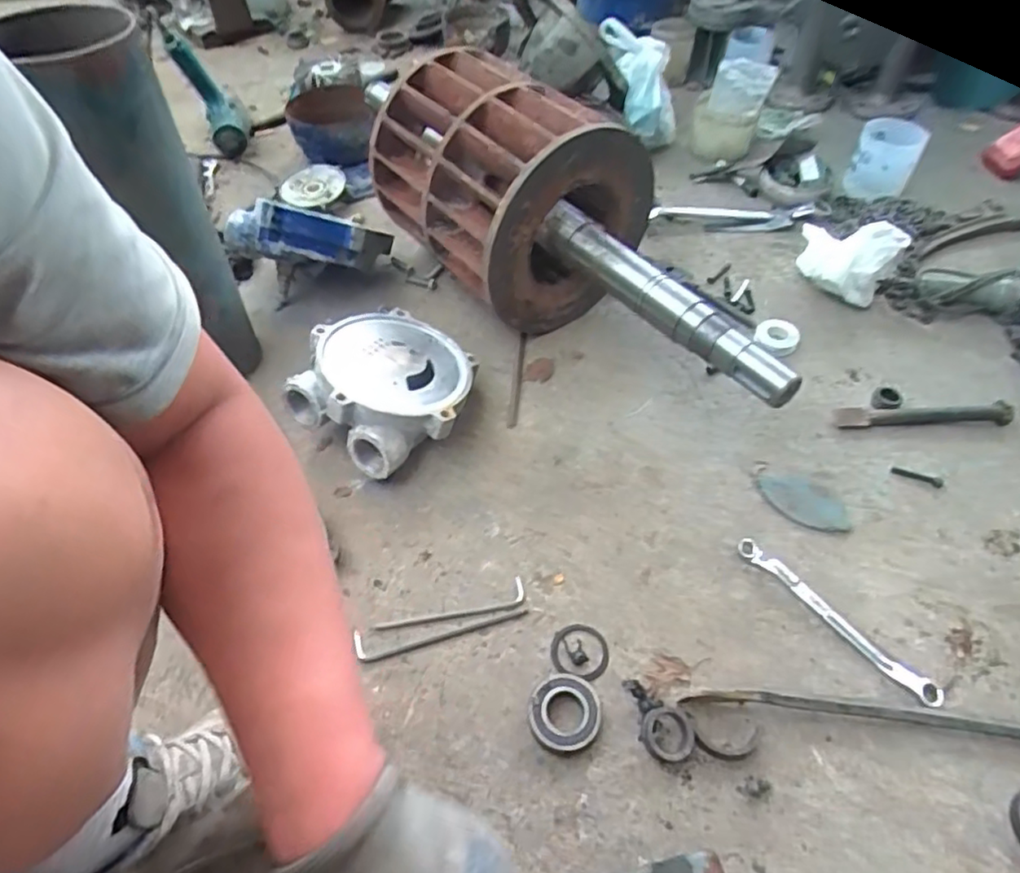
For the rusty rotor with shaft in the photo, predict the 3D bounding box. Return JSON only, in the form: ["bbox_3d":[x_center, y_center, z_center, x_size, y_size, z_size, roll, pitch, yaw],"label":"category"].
[{"bbox_3d":[0.084,-0.298,0.965,0.314,0.294,0.896,-28,55,-20],"label":"rusty rotor with shaft"}]

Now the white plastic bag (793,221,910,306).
[{"bbox_3d":[0.535,-0.284,1.028,0.153,0.108,0.113,27,56,19],"label":"white plastic bag"}]

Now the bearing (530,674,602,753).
[{"bbox_3d":[0.053,0.263,0.612,0.066,0.016,0.069,-1,50,1],"label":"bearing"}]

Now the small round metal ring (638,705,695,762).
[{"bbox_3d":[0.147,0.277,0.596,0.048,0.021,0.047,-1,50,1],"label":"small round metal ring"}]

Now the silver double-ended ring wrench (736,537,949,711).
[{"bbox_3d":[0.337,0.190,0.670,0.024,0.016,0.229,-34,57,-24],"label":"silver double-ended ring wrench"}]

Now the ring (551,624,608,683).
[{"bbox_3d":[0.072,0.222,0.658,0.059,0.009,0.058,-1,50,1],"label":"ring"}]

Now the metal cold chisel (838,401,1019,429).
[{"bbox_3d":[0.558,-0.032,0.864,0.220,0.026,0.035,-1,50,0],"label":"metal cold chisel"}]

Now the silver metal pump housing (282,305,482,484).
[{"bbox_3d":[-0.160,-0.069,0.845,0.211,0.110,0.255,7,50,8],"label":"silver metal pump housing"}]

